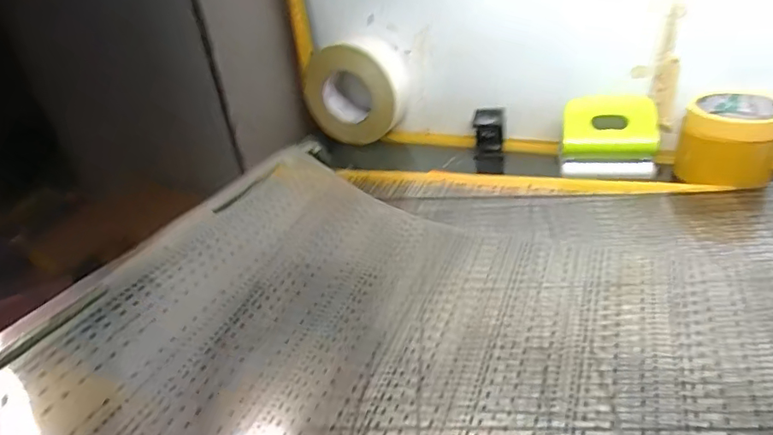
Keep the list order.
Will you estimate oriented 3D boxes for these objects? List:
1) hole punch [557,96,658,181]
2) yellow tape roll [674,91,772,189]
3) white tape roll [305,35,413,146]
[{"bbox_3d":[0.253,-0.094,0.583,0.099,0.070,0.053,4,33,18],"label":"hole punch"},{"bbox_3d":[0.365,-0.084,0.542,0.089,0.071,0.085,13,36,30],"label":"yellow tape roll"},{"bbox_3d":[-0.045,-0.175,0.728,0.151,0.133,0.047,3,32,17],"label":"white tape roll"}]

